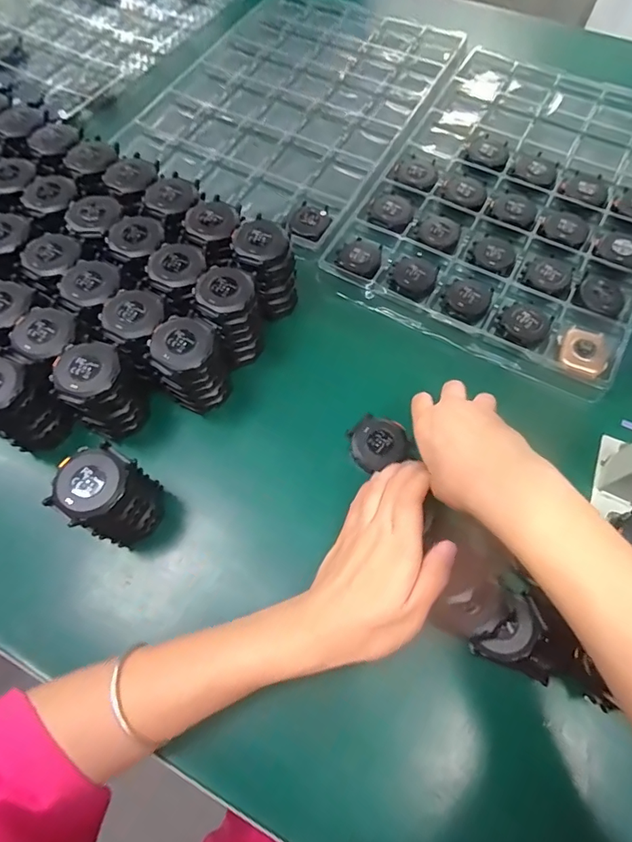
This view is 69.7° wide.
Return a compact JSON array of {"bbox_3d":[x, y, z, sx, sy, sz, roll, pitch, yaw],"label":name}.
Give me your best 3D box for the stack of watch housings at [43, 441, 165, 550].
[{"bbox_3d":[-0.150,0.058,0.339,0.049,0.086,0.054,25,68,11],"label":"stack of watch housings"}]

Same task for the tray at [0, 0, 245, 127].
[{"bbox_3d":[-0.356,-0.583,0.658,0.351,0.028,0.428,30,69,12],"label":"tray"}]

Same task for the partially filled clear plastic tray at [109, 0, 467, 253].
[{"bbox_3d":[-0.021,-0.422,0.585,0.305,0.014,0.411,27,69,11],"label":"partially filled clear plastic tray"}]

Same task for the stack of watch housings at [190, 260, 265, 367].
[{"bbox_3d":[-0.075,-0.091,0.406,0.055,0.078,0.057,42,72,17],"label":"stack of watch housings"}]

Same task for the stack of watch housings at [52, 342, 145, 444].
[{"bbox_3d":[-0.173,-0.025,0.376,0.050,0.080,0.057,40,71,16],"label":"stack of watch housings"}]

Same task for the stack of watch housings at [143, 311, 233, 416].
[{"bbox_3d":[-0.104,-0.045,0.384,0.055,0.081,0.046,-35,71,-15],"label":"stack of watch housings"}]

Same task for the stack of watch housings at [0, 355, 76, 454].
[{"bbox_3d":[-0.242,-0.012,0.370,0.048,0.083,0.051,37,71,15],"label":"stack of watch housings"}]

